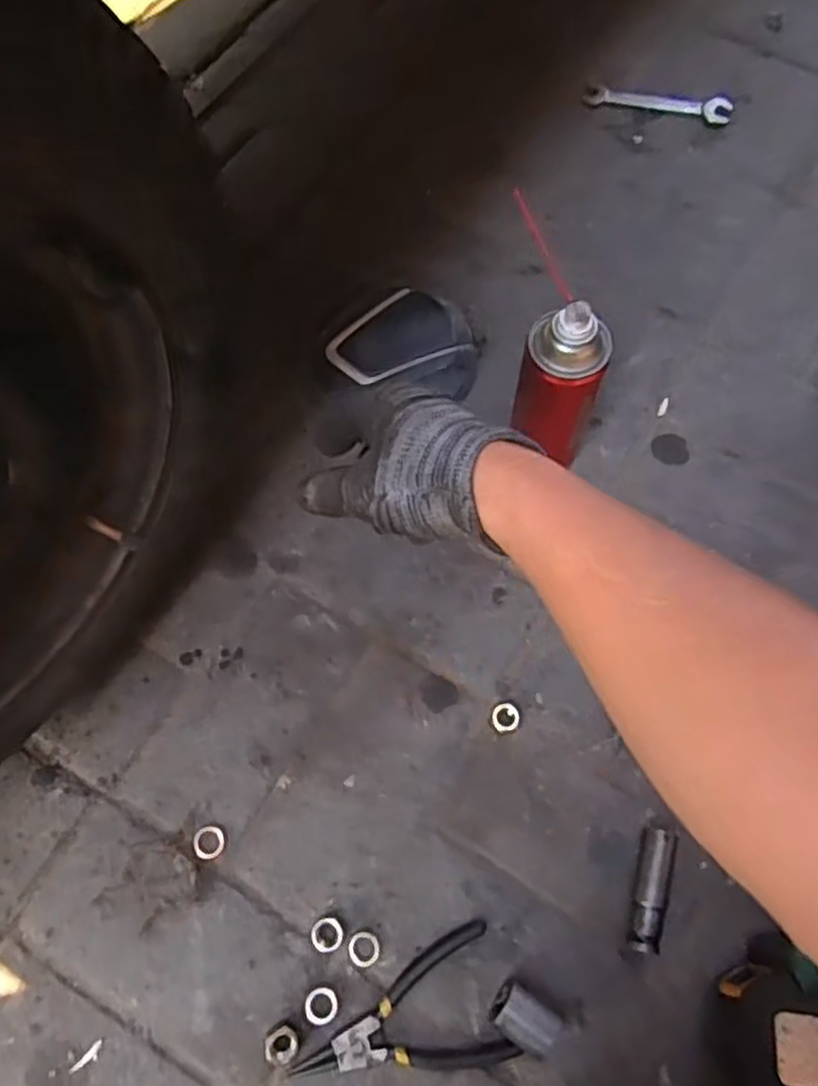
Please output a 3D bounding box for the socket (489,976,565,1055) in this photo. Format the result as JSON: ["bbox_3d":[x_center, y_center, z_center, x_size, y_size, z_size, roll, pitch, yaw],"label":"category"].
[{"bbox_3d":[0.074,0.305,0.491,0.043,0.027,0.027,36,72,12],"label":"socket"}]

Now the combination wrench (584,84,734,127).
[{"bbox_3d":[0.265,-0.467,0.810,0.155,0.007,0.030,6,68,0],"label":"combination wrench"}]

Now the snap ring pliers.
[{"bbox_3d":[-0.006,0.311,0.492,0.138,0.010,0.082,-16,70,-8],"label":"snap ring pliers"}]

